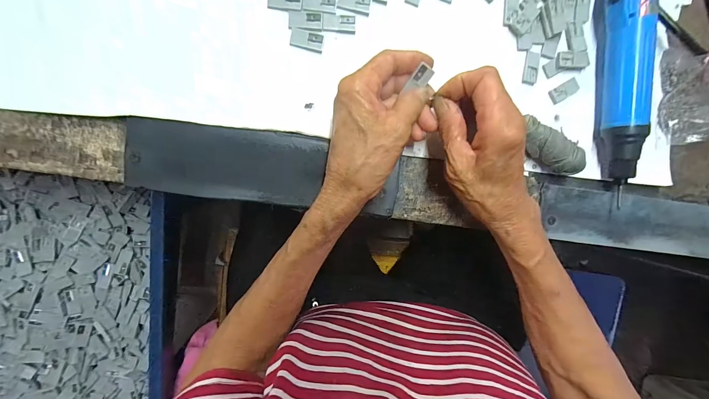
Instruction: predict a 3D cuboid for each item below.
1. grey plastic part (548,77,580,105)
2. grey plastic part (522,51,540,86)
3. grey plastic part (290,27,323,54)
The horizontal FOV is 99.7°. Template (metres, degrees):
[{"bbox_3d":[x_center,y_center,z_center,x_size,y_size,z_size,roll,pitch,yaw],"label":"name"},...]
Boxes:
[{"bbox_3d":[0.195,-0.101,0.276,0.030,0.004,0.014,-32,98,-3],"label":"grey plastic part"},{"bbox_3d":[0.162,-0.120,0.272,0.013,0.004,0.030,10,94,-8],"label":"grey plastic part"},{"bbox_3d":[-0.039,-0.132,0.248,0.026,0.004,0.014,11,94,-8],"label":"grey plastic part"}]

